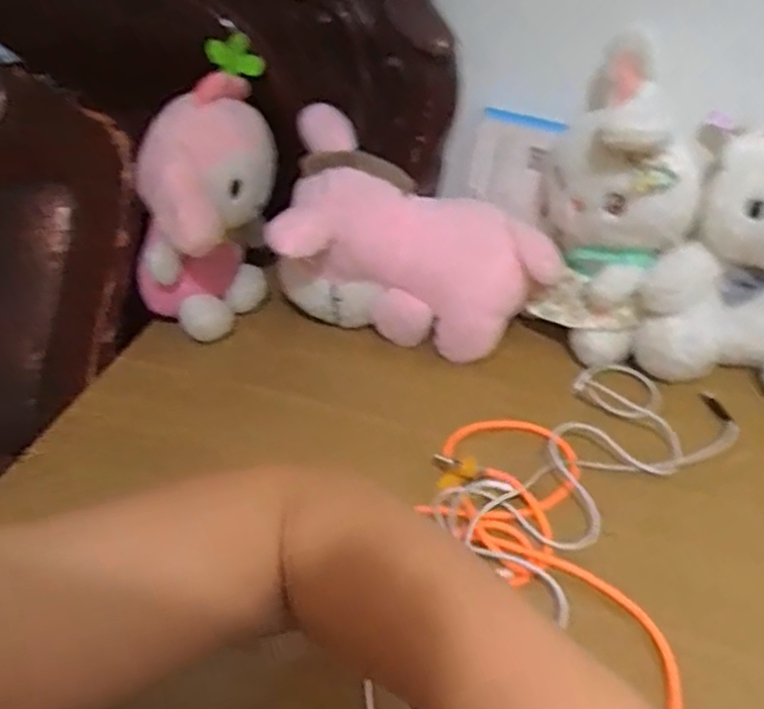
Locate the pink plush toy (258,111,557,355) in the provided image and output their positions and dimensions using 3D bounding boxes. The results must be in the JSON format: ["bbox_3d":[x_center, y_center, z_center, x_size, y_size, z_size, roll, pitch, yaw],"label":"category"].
[{"bbox_3d":[0.032,-0.090,0.626,0.237,0.152,0.136,9,40,12],"label":"pink plush toy"}]

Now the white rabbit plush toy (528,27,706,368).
[{"bbox_3d":[0.185,-0.116,0.583,0.129,0.226,0.086,22,44,26],"label":"white rabbit plush toy"}]

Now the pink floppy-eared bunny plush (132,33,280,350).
[{"bbox_3d":[-0.157,-0.132,0.632,0.139,0.218,0.103,-13,40,-14],"label":"pink floppy-eared bunny plush"}]

